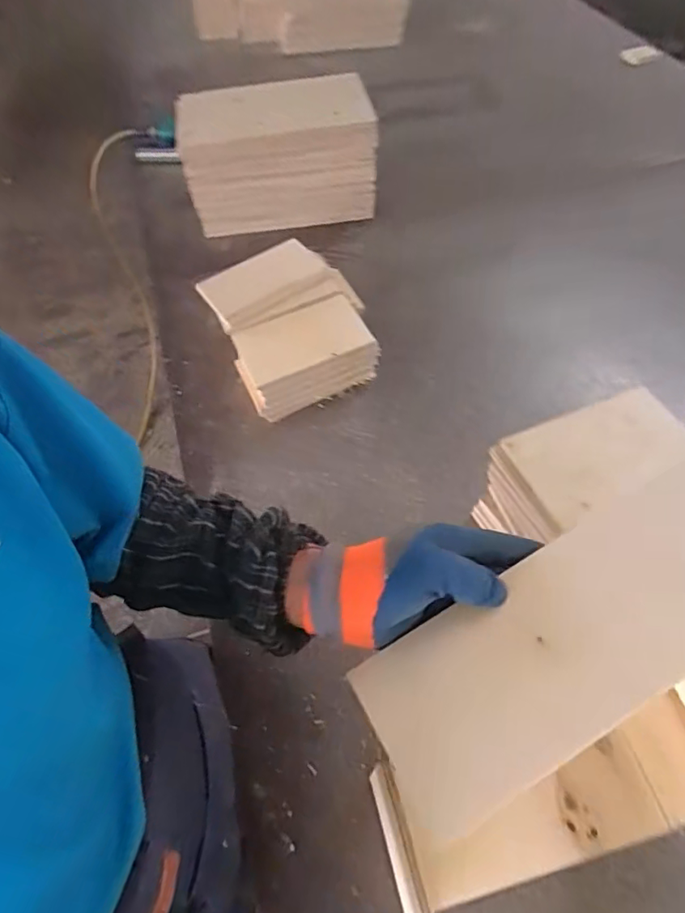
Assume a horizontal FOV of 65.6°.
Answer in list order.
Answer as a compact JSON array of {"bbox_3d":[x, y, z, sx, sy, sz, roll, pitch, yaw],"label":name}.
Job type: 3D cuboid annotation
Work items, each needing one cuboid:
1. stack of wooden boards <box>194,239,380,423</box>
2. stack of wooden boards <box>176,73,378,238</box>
[{"bbox_3d":[-0.076,-0.198,0.840,0.215,0.119,0.247,-25,58,-13],"label":"stack of wooden boards"},{"bbox_3d":[-0.121,-0.591,1.048,0.365,0.207,0.192,-2,56,2],"label":"stack of wooden boards"}]

